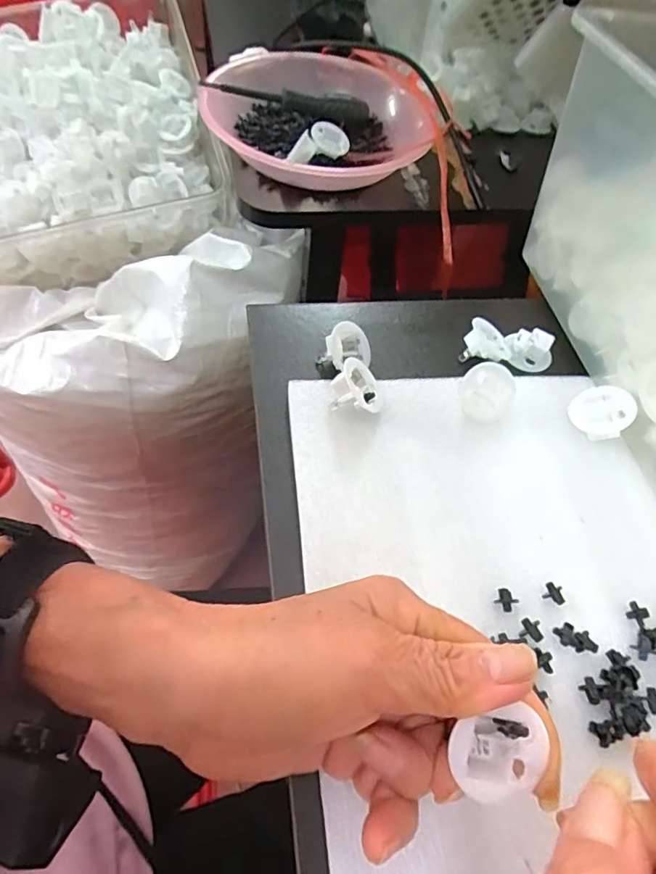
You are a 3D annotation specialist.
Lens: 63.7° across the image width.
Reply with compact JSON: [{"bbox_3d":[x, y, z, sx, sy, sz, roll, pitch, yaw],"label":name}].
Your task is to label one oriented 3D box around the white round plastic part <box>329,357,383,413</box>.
[{"bbox_3d":[0.017,-0.028,0.296,0.029,0.023,0.026,15,56,5],"label":"white round plastic part"}]

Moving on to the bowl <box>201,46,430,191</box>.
[{"bbox_3d":[-0.010,-0.268,0.451,0.181,0.050,0.186,0,56,-5],"label":"bowl"}]

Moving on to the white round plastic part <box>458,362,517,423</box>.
[{"bbox_3d":[0.091,-0.026,0.304,0.031,0.011,0.032,-19,95,3],"label":"white round plastic part"}]

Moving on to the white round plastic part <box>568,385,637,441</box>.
[{"bbox_3d":[0.157,-0.015,0.301,0.032,0.011,0.032,-15,54,22],"label":"white round plastic part"}]

